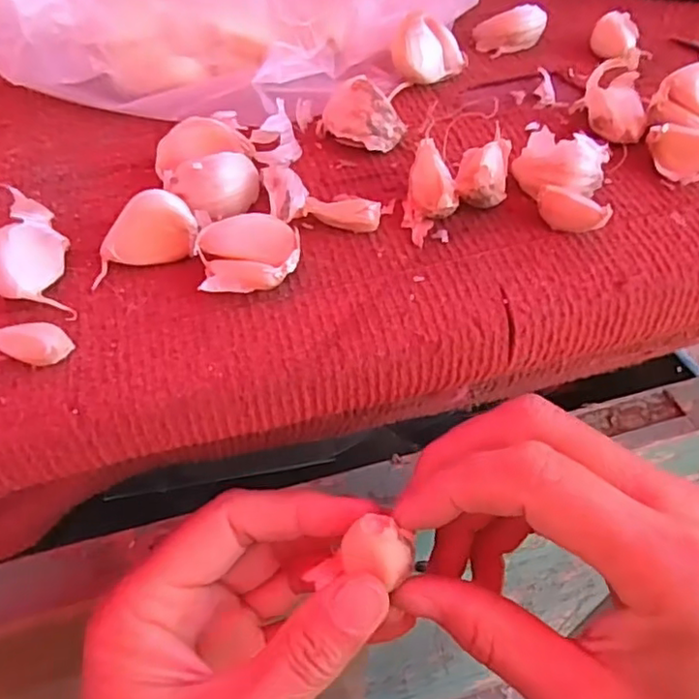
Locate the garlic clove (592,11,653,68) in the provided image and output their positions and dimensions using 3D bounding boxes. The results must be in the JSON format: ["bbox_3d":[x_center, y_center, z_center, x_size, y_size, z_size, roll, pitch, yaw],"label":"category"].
[{"bbox_3d":[0.124,-0.141,0.281,0.018,0.016,0.026,-12,54,-8],"label":"garlic clove"}]

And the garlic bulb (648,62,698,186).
[{"bbox_3d":[0.131,-0.087,0.232,0.033,0.026,0.044,30,59,21],"label":"garlic bulb"}]

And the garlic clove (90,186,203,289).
[{"bbox_3d":[-0.068,-0.037,0.201,0.035,0.018,0.018,-18,55,-12],"label":"garlic clove"}]

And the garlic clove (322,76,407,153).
[{"bbox_3d":[0.006,-0.090,0.238,0.030,0.022,0.021,-1,53,-1],"label":"garlic clove"}]

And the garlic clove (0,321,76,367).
[{"bbox_3d":[-0.095,-0.002,0.181,0.024,0.008,0.011,4,53,4],"label":"garlic clove"}]

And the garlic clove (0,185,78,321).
[{"bbox_3d":[-0.102,-0.029,0.190,0.022,0.026,0.036,-18,55,-12],"label":"garlic clove"}]

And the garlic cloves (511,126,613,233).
[{"bbox_3d":[0.074,-0.059,0.215,0.031,0.020,0.033,10,54,8],"label":"garlic cloves"}]

